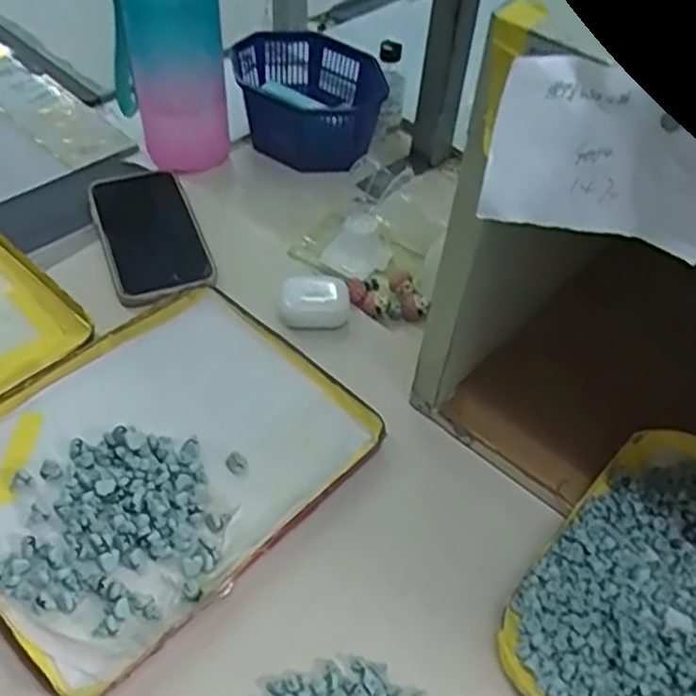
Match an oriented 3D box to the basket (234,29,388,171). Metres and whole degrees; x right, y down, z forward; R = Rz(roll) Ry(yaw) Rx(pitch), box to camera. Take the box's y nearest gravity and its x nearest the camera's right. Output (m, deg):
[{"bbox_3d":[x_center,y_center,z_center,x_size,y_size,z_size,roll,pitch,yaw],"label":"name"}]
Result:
[{"bbox_3d":[-0.040,-0.242,0.728,0.135,0.073,0.143,-5,50,-8],"label":"basket"}]

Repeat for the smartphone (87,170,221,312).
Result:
[{"bbox_3d":[-0.165,-0.097,0.615,0.079,0.011,0.174,-17,47,-14],"label":"smartphone"}]

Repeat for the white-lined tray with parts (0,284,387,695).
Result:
[{"bbox_3d":[-0.123,0.064,0.471,0.200,0.014,0.247,36,56,24],"label":"white-lined tray with parts"}]

